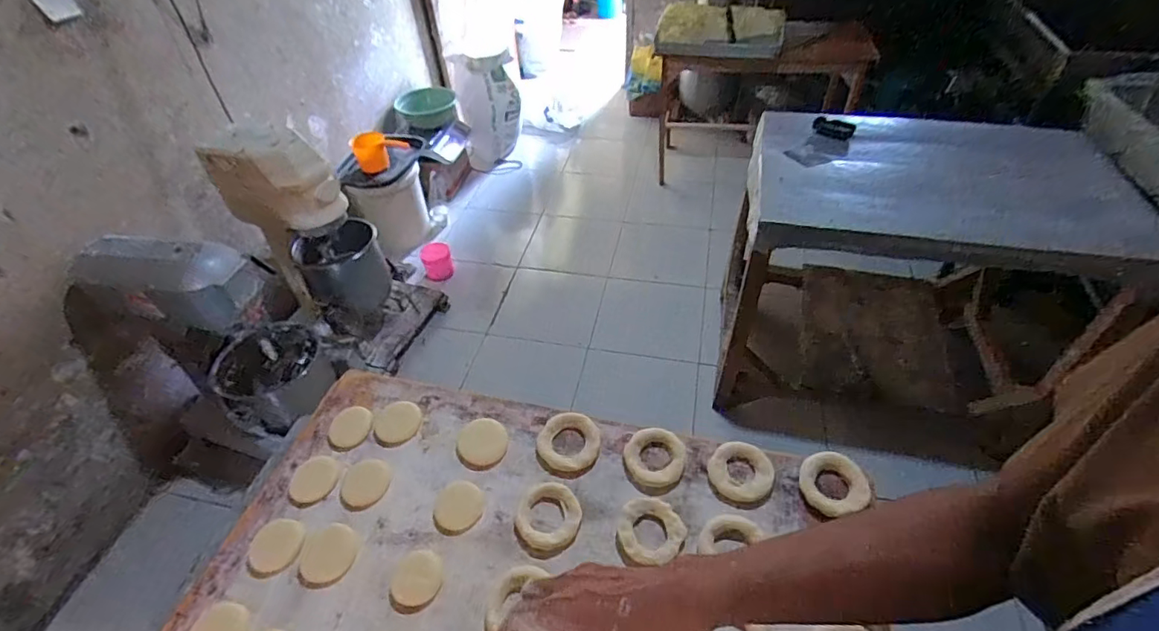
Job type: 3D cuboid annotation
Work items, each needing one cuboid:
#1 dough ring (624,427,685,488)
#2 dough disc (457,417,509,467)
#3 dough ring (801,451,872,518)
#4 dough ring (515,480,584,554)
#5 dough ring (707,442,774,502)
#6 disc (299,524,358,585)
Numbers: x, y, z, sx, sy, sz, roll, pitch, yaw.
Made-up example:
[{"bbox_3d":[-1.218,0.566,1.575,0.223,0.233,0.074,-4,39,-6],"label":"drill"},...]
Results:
[{"bbox_3d":[0.077,0.146,0.539,0.060,0.015,0.058,-2,45,2],"label":"dough ring"},{"bbox_3d":[-0.105,0.136,0.569,0.056,0.005,0.051,-2,45,2],"label":"dough disc"},{"bbox_3d":[0.246,0.163,0.509,0.060,0.013,0.062,-2,45,2],"label":"dough ring"},{"bbox_3d":[-0.031,0.192,0.508,0.061,0.014,0.066,-2,45,2],"label":"dough ring"},{"bbox_3d":[0.161,0.156,0.524,0.061,0.014,0.058,-2,45,2],"label":"dough ring"},{"bbox_3d":[-0.238,0.224,0.498,0.051,0.004,0.051,2,45,6],"label":"disc"}]

